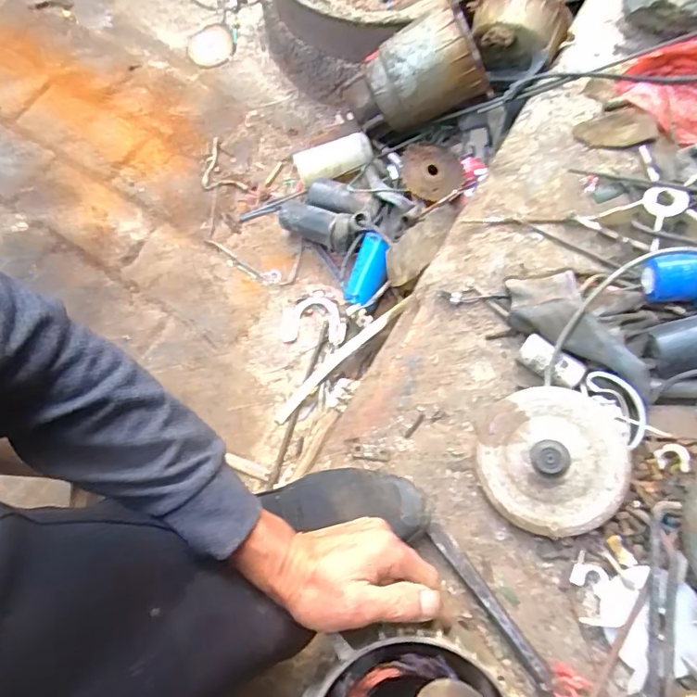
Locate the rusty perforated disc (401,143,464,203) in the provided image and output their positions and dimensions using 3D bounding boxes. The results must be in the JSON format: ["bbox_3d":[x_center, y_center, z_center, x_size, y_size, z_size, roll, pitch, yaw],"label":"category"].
[{"bbox_3d":[0.127,-0.264,0.783,0.090,0.013,0.095,-1,71,2],"label":"rusty perforated disc"}]

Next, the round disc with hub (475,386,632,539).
[{"bbox_3d":[0.203,0.111,0.523,0.146,0.042,0.146,-4,76,19],"label":"round disc with hub"}]

